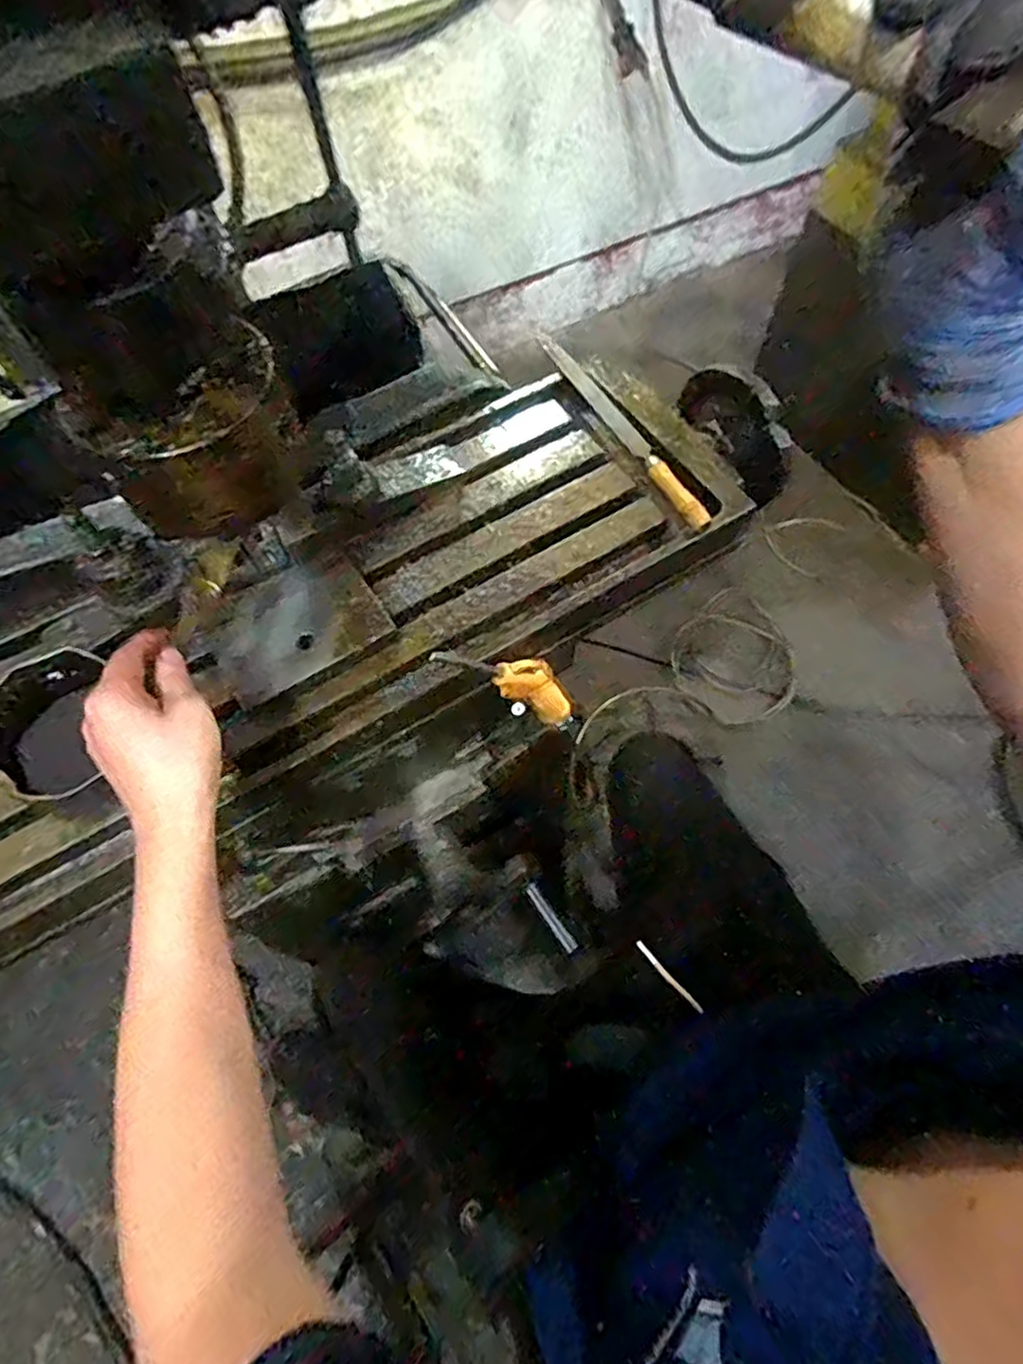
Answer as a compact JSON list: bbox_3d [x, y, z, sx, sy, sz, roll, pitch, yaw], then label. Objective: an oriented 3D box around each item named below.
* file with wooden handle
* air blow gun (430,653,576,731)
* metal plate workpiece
[{"bbox_3d":[0.103,-0.242,0.635,0.022,0.023,0.276,-24,65,-11],"label":"file with wooden handle"},{"bbox_3d":[0.012,0.002,0.570,0.052,0.203,0.024,-28,63,16],"label":"air blow gun"},{"bbox_3d":[-0.169,-0.046,0.529,0.127,0.008,0.084,-31,82,-13],"label":"metal plate workpiece"}]

